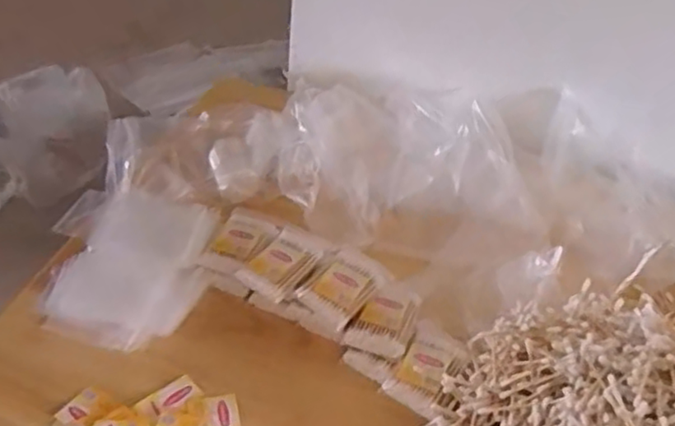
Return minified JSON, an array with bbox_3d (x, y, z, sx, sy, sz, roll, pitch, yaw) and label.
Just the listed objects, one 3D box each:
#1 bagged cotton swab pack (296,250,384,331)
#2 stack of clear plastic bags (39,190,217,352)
[{"bbox_3d":[0.006,0.070,0.644,0.059,0.018,0.079,31,50,22],"label":"bagged cotton swab pack"},{"bbox_3d":[-0.212,0.051,0.675,0.153,0.050,0.177,4,46,-3],"label":"stack of clear plastic bags"}]

